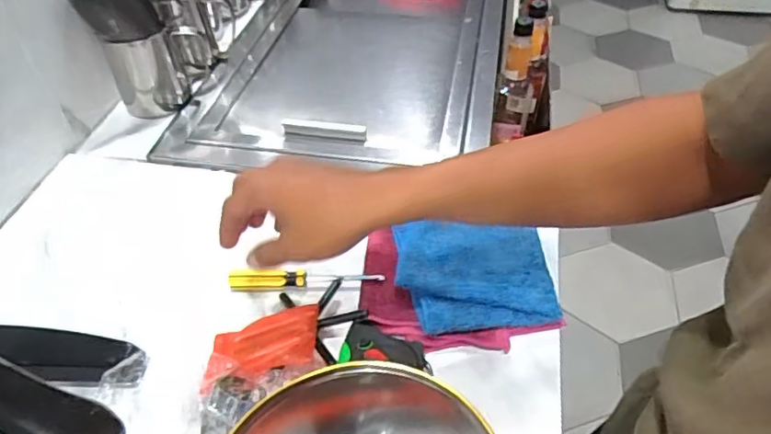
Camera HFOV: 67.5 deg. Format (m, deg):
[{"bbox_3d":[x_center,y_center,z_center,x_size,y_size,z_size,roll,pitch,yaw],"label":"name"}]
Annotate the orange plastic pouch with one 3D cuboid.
[{"bbox_3d":[-0.104,0.112,0.483,0.095,0.039,0.081,-5,45,-3],"label":"orange plastic pouch"}]

